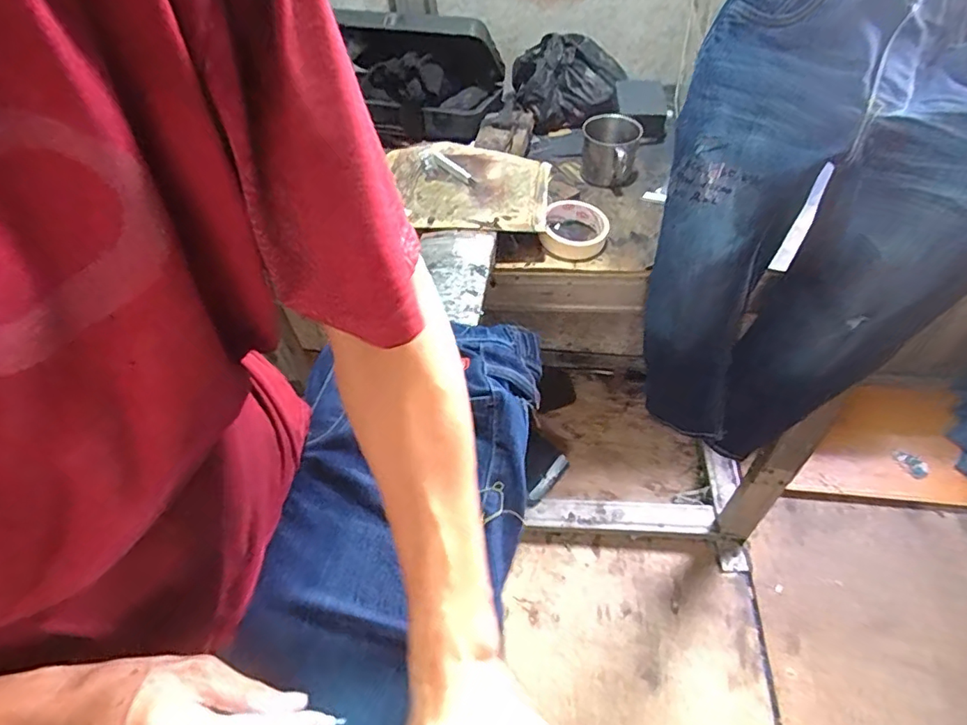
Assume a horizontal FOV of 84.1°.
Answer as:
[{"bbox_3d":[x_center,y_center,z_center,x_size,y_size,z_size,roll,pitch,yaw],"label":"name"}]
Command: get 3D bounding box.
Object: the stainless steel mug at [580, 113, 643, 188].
[{"bbox_3d":[0.184,-0.304,0.786,0.083,0.076,0.075,7,50,13],"label":"stainless steel mug"}]

